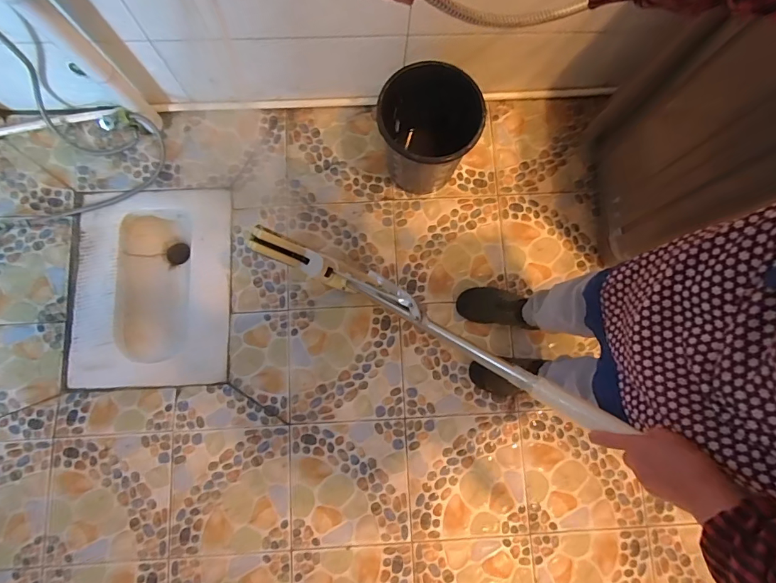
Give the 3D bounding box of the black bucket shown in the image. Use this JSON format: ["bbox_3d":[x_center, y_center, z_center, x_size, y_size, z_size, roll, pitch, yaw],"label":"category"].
[{"bbox_3d":[0.102,-0.396,1.118,0.205,0.290,0.249,-3,80,-2],"label":"black bucket"}]

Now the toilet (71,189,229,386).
[{"bbox_3d":[-0.672,-0.014,1.260,0.436,0.138,0.562,-3,84,-1],"label":"toilet"}]

